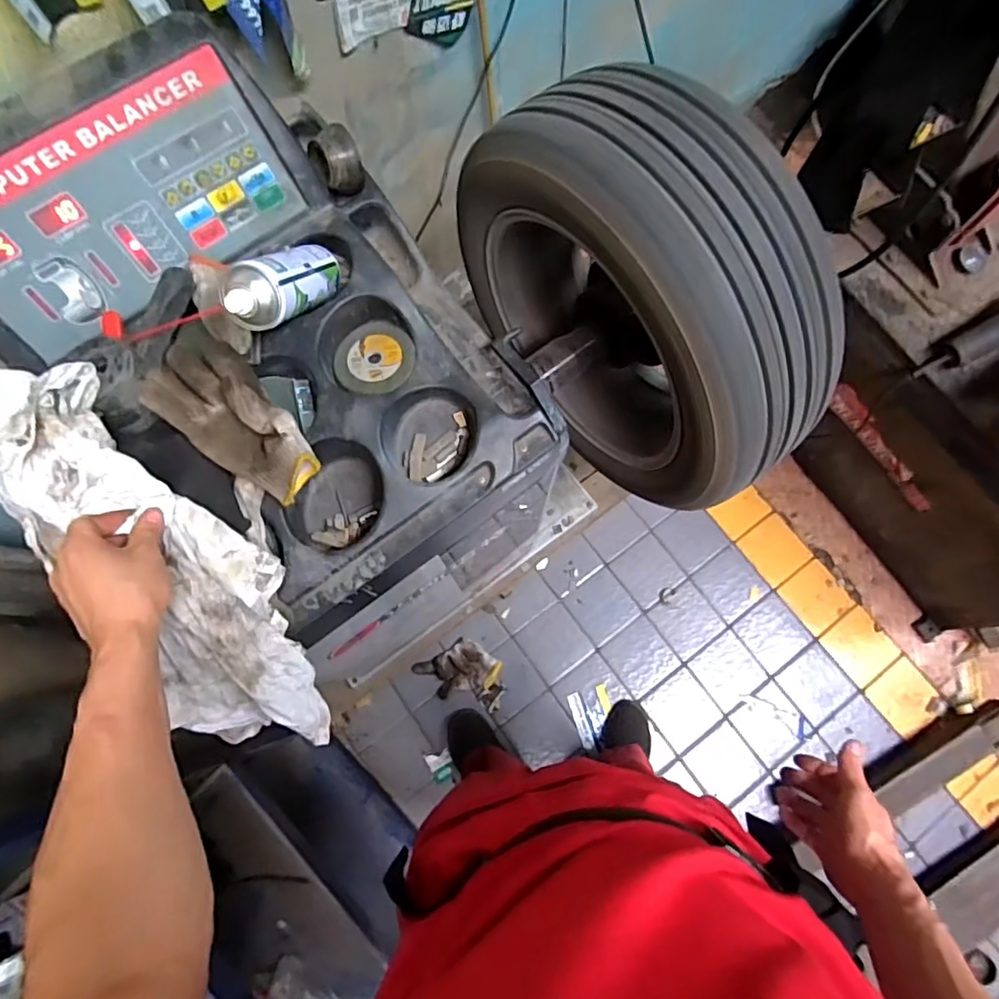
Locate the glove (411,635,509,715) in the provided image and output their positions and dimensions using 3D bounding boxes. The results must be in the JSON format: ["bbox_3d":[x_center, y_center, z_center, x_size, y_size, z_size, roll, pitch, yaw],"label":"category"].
[{"bbox_3d":[-0.090,0.425,1.408,0.228,0.039,0.150,27,77,8],"label":"glove"}]

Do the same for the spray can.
[{"bbox_3d":[-0.225,-0.233,0.612,0.058,0.062,0.190,17,37,6],"label":"spray can"}]

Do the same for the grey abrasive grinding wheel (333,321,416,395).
[{"bbox_3d":[-0.149,-0.167,0.677,0.093,0.015,0.094,0,74,1],"label":"grey abrasive grinding wheel"}]

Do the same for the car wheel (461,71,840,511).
[{"bbox_3d":[0.192,-0.263,0.817,0.192,0.494,0.546,-36,77,-8],"label":"car wheel"}]

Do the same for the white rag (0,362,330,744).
[{"bbox_3d":[-0.324,0.087,0.577,0.161,0.094,0.474,-35,107,-8],"label":"white rag"}]

